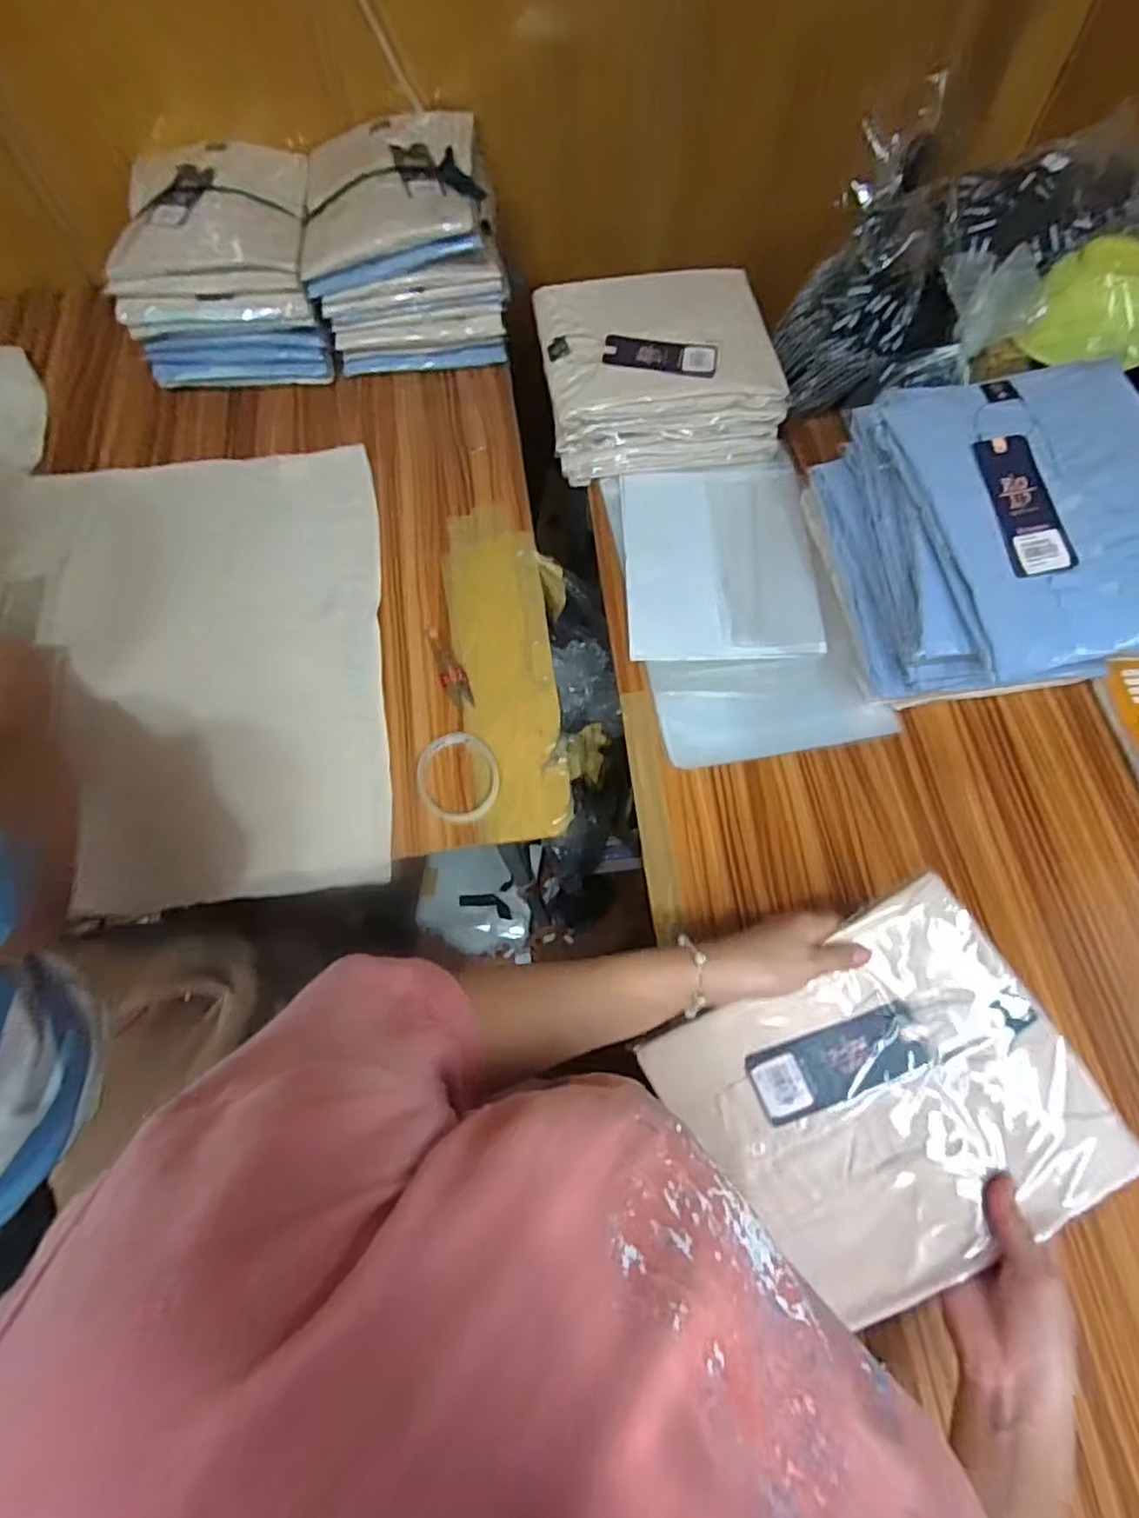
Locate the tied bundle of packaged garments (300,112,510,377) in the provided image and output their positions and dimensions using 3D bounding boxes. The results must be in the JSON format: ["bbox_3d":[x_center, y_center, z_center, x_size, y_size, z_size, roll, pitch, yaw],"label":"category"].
[{"bbox_3d":[-0.203,-0.644,0.835,0.228,0.167,0.213,-6,67,-1],"label":"tied bundle of packaged garments"}]

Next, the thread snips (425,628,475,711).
[{"bbox_3d":[-0.127,-0.098,0.688,0.026,0.004,0.106,-22,68,-8],"label":"thread snips"}]

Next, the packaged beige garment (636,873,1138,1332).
[{"bbox_3d":[0.211,0.236,0.449,0.248,0.017,0.206,-34,72,6],"label":"packaged beige garment"}]

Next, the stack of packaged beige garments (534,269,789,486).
[{"bbox_3d":[0.097,-0.449,0.769,0.250,0.123,0.214,-9,67,-3],"label":"stack of packaged beige garments"}]

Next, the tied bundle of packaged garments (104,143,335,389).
[{"bbox_3d":[-0.431,-0.628,0.835,0.220,0.157,0.246,-8,67,-2],"label":"tied bundle of packaged garments"}]

